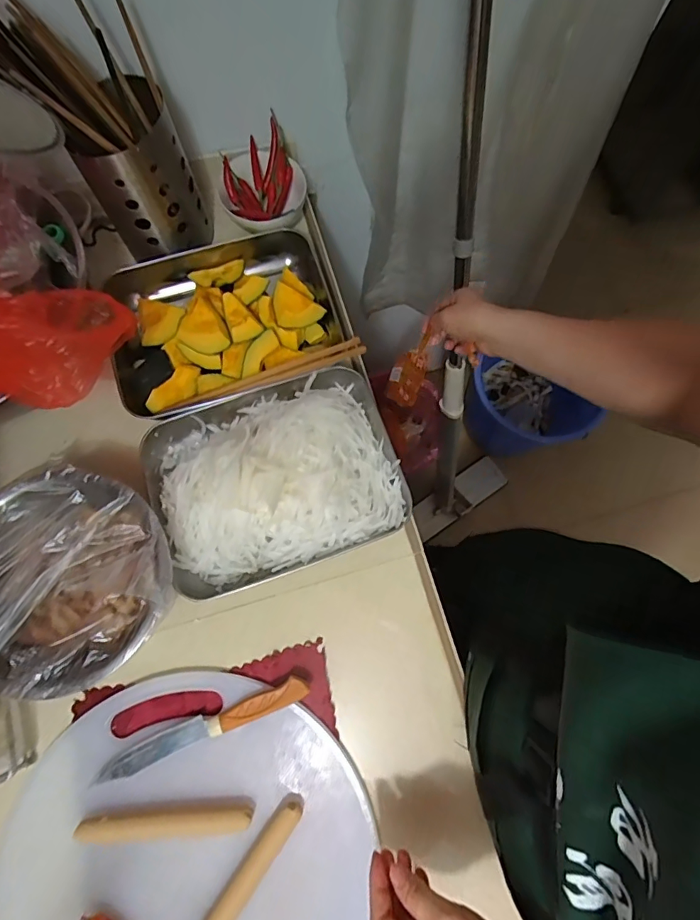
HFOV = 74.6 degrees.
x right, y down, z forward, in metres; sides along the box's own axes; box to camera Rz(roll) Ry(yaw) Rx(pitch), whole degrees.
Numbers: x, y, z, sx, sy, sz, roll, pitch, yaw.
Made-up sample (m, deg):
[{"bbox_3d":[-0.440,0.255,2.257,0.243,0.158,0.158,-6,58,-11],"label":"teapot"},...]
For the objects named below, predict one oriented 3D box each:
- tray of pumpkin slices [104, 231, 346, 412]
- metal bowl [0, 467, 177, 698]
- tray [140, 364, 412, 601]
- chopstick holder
[{"bbox_3d":[-0.150,-0.173,0.552,0.270,0.050,0.200,-23,77,-7],"label":"tray of pumpkin slices"},{"bbox_3d":[-0.267,0.117,0.444,0.194,0.084,0.185,0,75,-1],"label":"metal bowl"},{"bbox_3d":[-0.079,0.015,0.485,0.255,0.064,0.199,-18,76,-6],"label":"tray"},{"bbox_3d":[-0.227,-0.309,0.508,0.107,0.150,0.083,-22,77,-7],"label":"chopstick holder"}]

